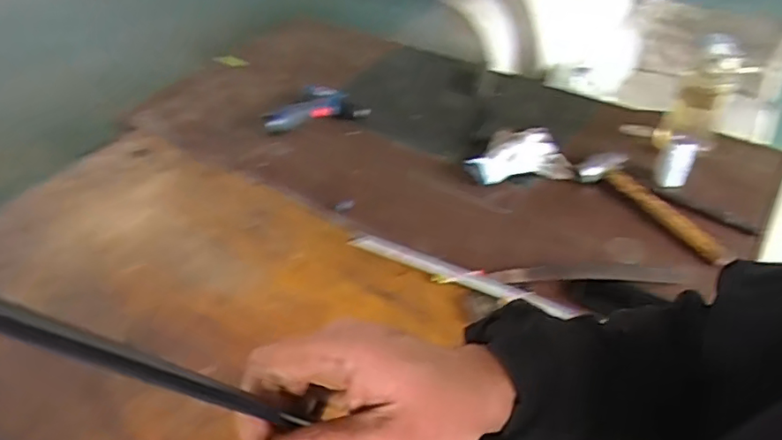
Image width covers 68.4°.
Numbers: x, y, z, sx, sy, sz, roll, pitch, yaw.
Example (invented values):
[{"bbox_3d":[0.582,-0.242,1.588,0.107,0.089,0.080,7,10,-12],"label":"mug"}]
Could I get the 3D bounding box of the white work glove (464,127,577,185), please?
[{"bbox_3d":[0.258,-0.136,1.183,0.200,0.043,0.138,-3,43,0],"label":"white work glove"}]

